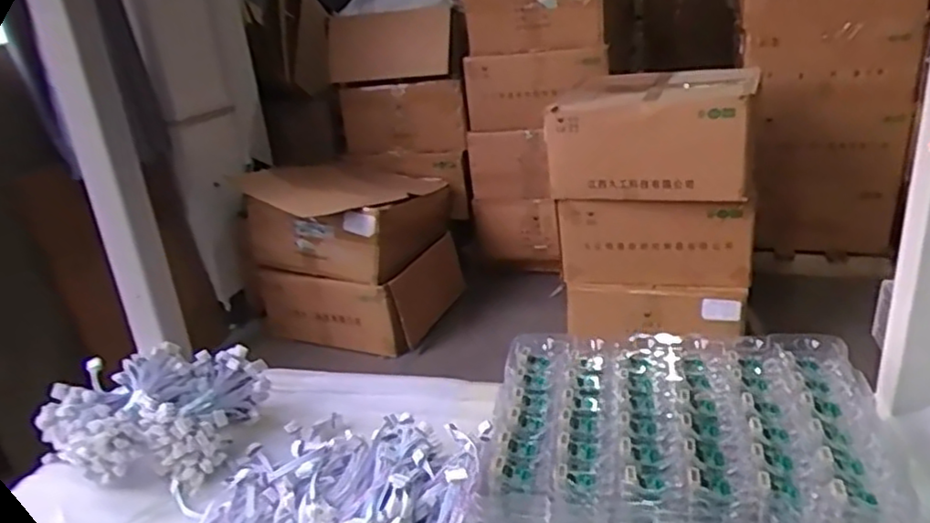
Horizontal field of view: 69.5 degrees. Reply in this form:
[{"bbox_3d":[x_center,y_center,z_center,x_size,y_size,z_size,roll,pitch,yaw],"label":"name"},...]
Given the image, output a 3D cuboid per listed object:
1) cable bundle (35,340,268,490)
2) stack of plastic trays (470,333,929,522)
[{"bbox_3d":[-0.306,0.141,0.637,0.189,0.077,0.141,1,23,18],"label":"cable bundle"},{"bbox_3d":[0.166,0.141,0.518,0.288,0.061,0.229,1,22,15],"label":"stack of plastic trays"}]

